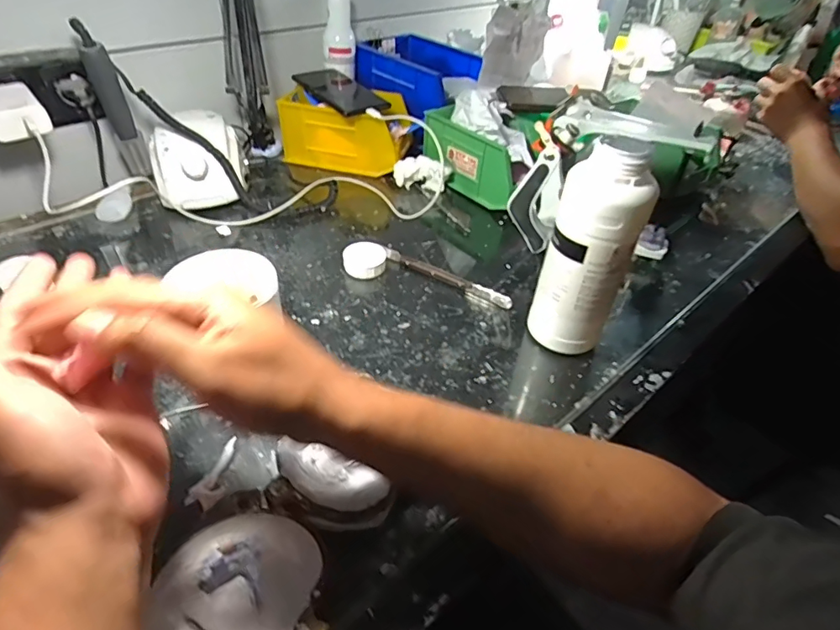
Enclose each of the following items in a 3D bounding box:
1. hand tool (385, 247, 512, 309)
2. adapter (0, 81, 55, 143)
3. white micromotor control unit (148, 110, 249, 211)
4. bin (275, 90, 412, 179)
[{"bbox_3d":[0.028,-0.042,0.538,0.155,0.014,0.012,25,46,22],"label":"hand tool"},{"bbox_3d":[-0.430,-0.215,0.524,0.053,0.034,0.083,-29,52,-32],"label":"adapter"},{"bbox_3d":[-0.277,-0.193,0.628,0.105,0.083,0.137,-11,44,-17],"label":"white micromotor control unit"},{"bbox_3d":[-0.104,-0.265,0.716,0.167,0.084,0.096,13,42,9],"label":"bin"}]

